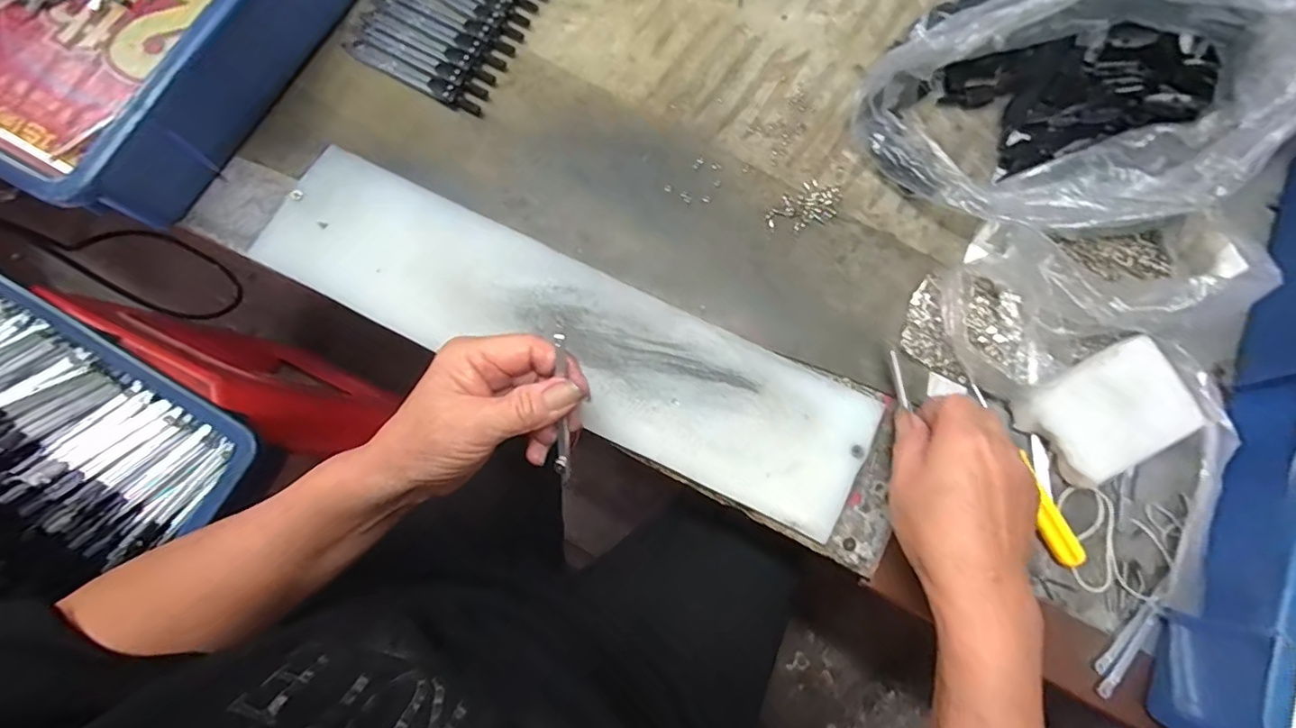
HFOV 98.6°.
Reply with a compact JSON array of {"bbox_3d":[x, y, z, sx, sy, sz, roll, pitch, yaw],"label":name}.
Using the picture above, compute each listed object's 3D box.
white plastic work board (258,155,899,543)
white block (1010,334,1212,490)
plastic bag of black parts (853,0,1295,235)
[{"bbox_3d":[-0.053,-0.022,0.351,0.396,0.011,0.094,26,79,5],"label":"white plastic work board"},{"bbox_3d":[0.276,0.029,0.334,0.083,0.025,0.061,-31,80,-7],"label":"white block"},{"bbox_3d":[0.288,-0.208,0.346,0.194,0.131,0.265,43,81,8],"label":"plastic bag of black parts"}]

